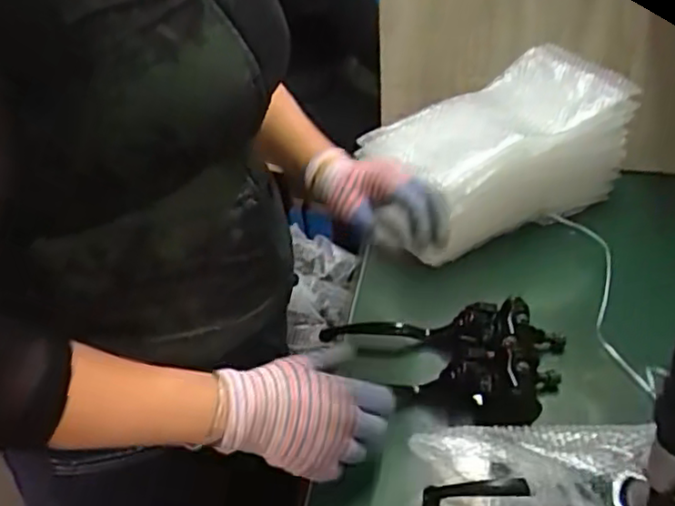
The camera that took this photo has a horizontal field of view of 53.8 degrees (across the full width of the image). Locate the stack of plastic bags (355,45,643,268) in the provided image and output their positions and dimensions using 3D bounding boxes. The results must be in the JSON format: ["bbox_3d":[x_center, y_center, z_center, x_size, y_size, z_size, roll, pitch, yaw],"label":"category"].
[{"bbox_3d":[0.246,-0.151,0.985,0.363,0.162,0.224,-25,41,-23],"label":"stack of plastic bags"}]

